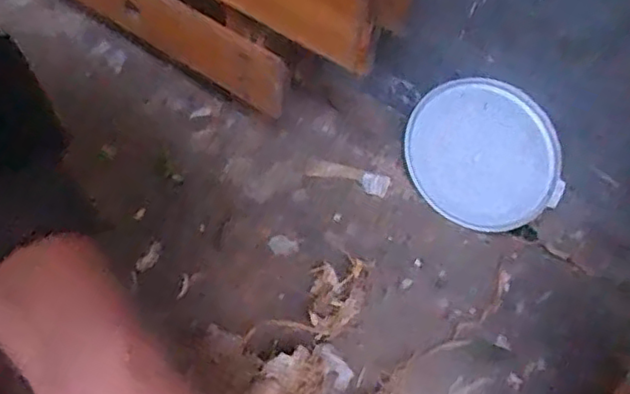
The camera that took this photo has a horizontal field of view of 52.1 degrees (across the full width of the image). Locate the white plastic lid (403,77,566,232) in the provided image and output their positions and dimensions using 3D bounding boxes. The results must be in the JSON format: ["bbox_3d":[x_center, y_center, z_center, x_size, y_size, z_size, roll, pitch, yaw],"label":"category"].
[{"bbox_3d":[0.132,-0.032,0.518,0.127,0.123,0.006,36,42,18],"label":"white plastic lid"}]

